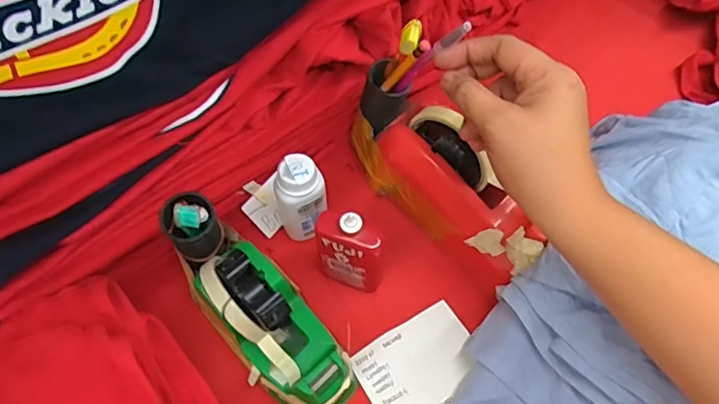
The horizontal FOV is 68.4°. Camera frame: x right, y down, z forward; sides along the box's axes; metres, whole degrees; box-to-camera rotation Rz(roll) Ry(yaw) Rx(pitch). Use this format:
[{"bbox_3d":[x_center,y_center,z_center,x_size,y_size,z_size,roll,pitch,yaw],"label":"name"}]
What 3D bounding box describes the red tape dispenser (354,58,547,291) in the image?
[{"bbox_3d":[0.075,-0.023,0.487,0.061,0.121,0.209,-37,76,-20],"label":"red tape dispenser"}]

